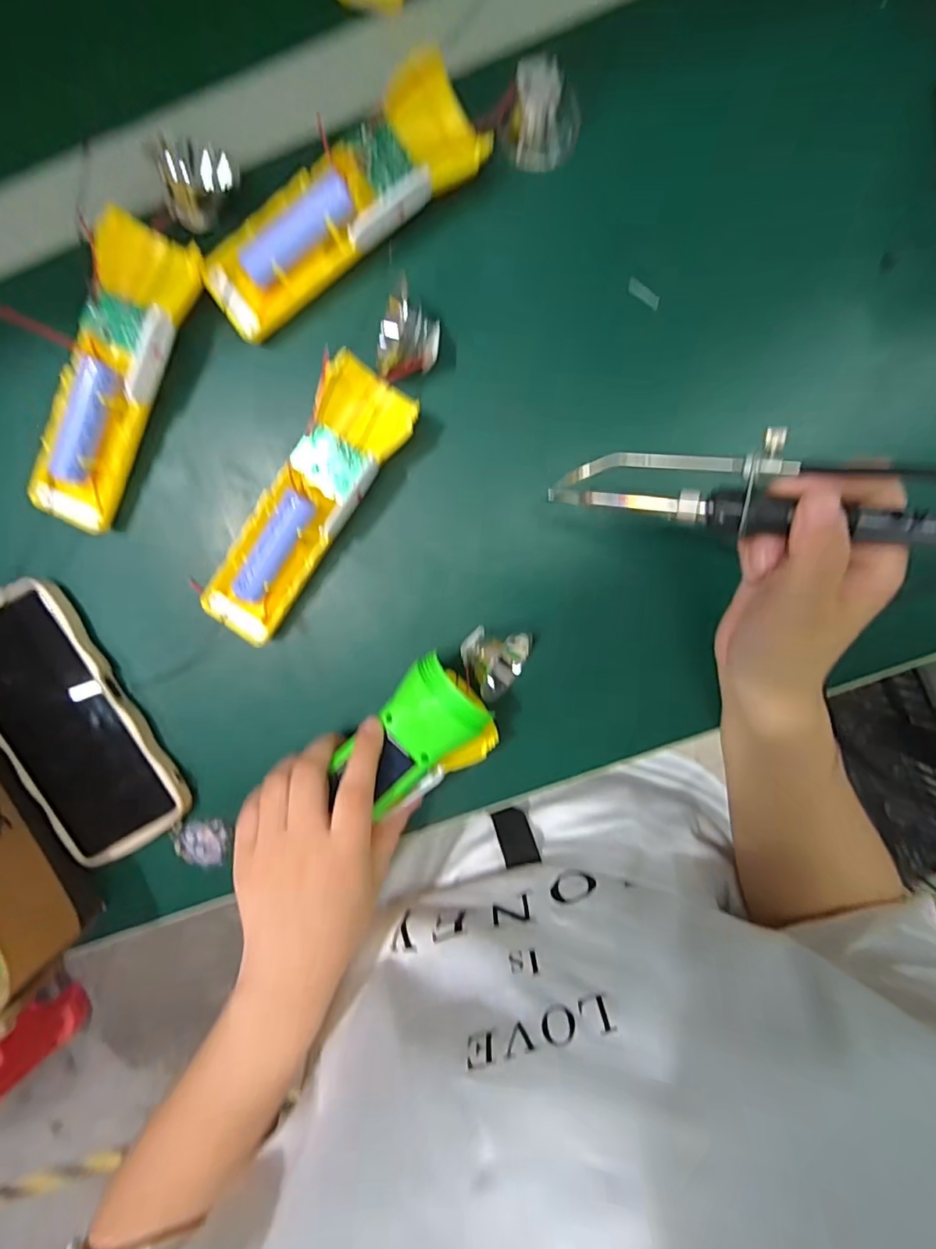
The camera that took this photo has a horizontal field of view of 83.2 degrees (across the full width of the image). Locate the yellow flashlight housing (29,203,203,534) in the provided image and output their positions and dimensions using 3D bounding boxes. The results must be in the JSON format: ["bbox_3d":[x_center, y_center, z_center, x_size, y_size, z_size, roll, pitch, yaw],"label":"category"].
[{"bbox_3d":[-0.197,-0.134,0.290,0.044,0.025,0.160,26,96,0],"label":"yellow flashlight housing"}]

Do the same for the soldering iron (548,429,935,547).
[{"bbox_3d":[0.140,-0.053,0.211,0.212,0.018,0.037,13,100,21],"label":"soldering iron"}]

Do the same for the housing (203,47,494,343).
[{"bbox_3d":[-0.067,-0.219,0.278,0.163,0.029,0.049,-36,92,6],"label":"housing"}]

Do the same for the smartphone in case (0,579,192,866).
[{"bbox_3d":[-0.249,0.063,0.327,0.083,0.018,0.170,-28,93,5],"label":"smartphone in case"}]

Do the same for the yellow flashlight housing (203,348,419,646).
[{"bbox_3d":[-0.092,-0.065,0.297,0.048,0.032,0.162,36,96,-1],"label":"yellow flashlight housing"}]

